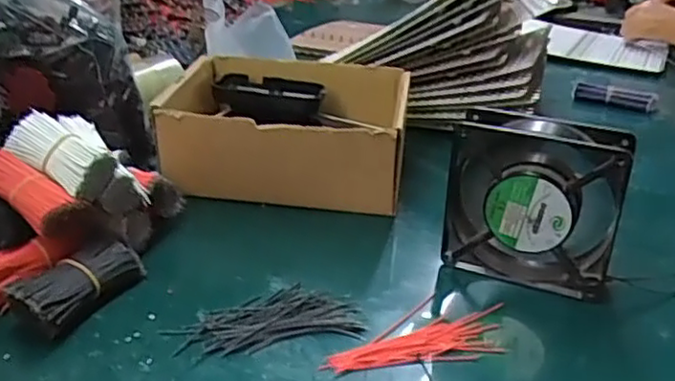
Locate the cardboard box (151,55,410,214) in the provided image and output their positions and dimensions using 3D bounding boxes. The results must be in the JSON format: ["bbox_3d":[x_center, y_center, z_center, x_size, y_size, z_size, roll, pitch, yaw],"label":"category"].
[{"bbox_3d":[-0.050,-0.059,0.654,0.221,0.092,0.179,5,25,5],"label":"cardboard box"}]

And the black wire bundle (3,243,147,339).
[{"bbox_3d":[-0.177,0.064,0.457,0.032,0.033,0.090,13,27,21],"label":"black wire bundle"}]

